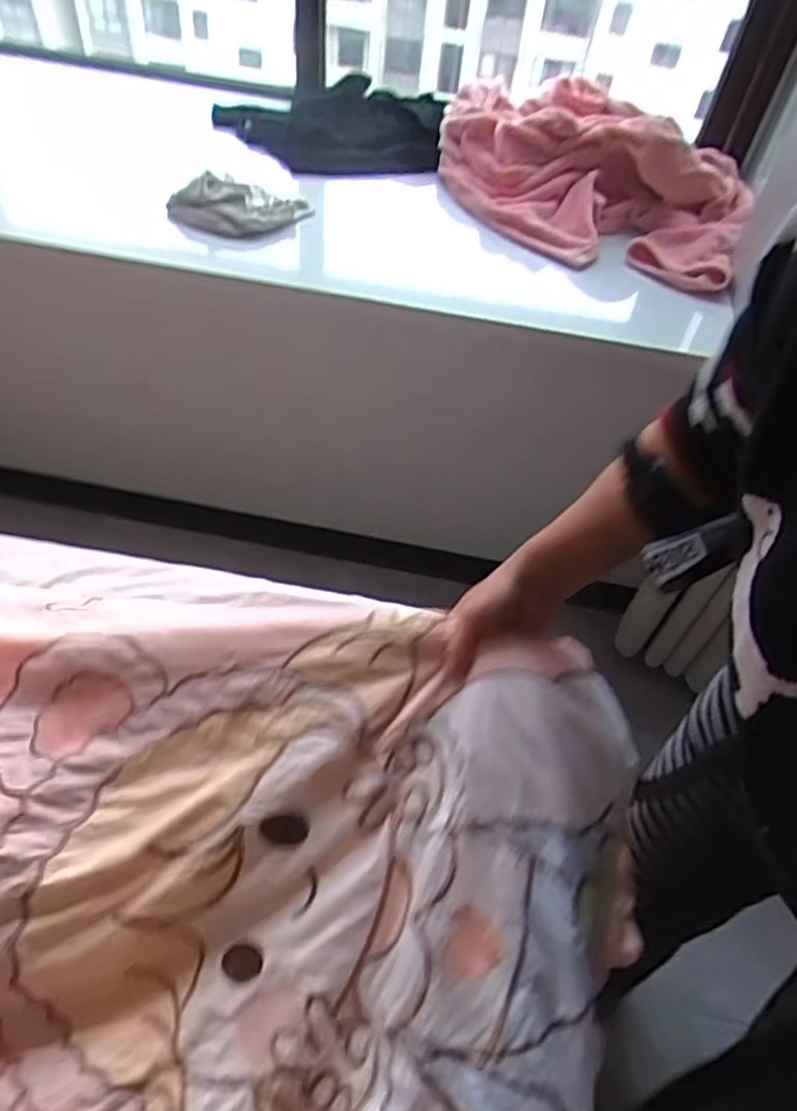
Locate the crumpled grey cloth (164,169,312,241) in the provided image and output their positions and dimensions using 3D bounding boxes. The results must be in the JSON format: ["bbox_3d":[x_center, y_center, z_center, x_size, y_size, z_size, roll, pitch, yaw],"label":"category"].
[{"bbox_3d":[-0.225,-0.509,1.014,0.207,0.066,0.057,-12,53,-16],"label":"crumpled grey cloth"}]

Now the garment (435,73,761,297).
[{"bbox_3d":[0.284,-0.586,1.085,0.256,0.140,0.545,-31,60,-28],"label":"garment"}]

